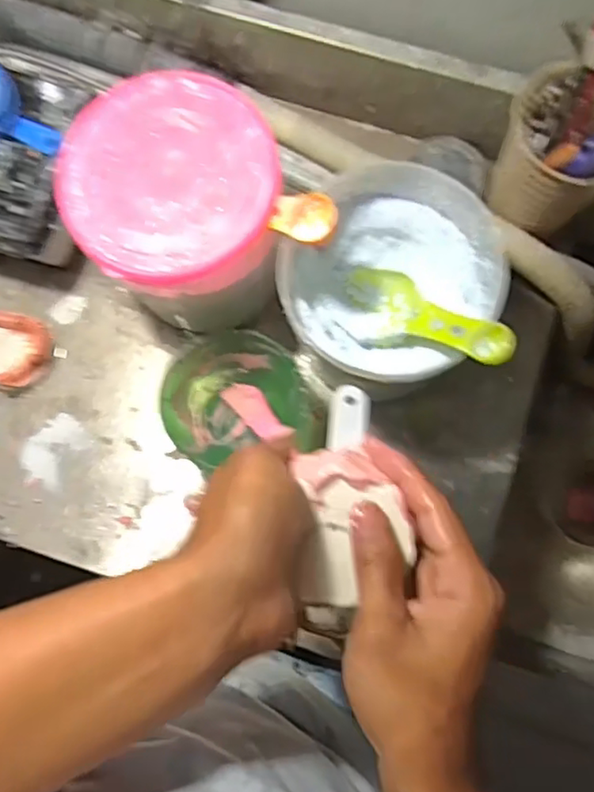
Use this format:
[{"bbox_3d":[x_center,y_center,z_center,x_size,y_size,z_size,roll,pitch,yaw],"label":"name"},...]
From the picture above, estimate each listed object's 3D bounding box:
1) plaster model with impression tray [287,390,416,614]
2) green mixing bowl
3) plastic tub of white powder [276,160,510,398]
[{"bbox_3d":[0.031,0.053,0.342,0.055,0.045,0.119,-6,69,35],"label":"plaster model with impression tray"},{"bbox_3d":[-0.049,0.012,0.550,0.126,0.075,0.118,44,83,8],"label":"green mixing bowl"},{"bbox_3d":[0.073,-0.087,0.508,0.148,0.122,0.158,0,80,1],"label":"plastic tub of white powder"}]

